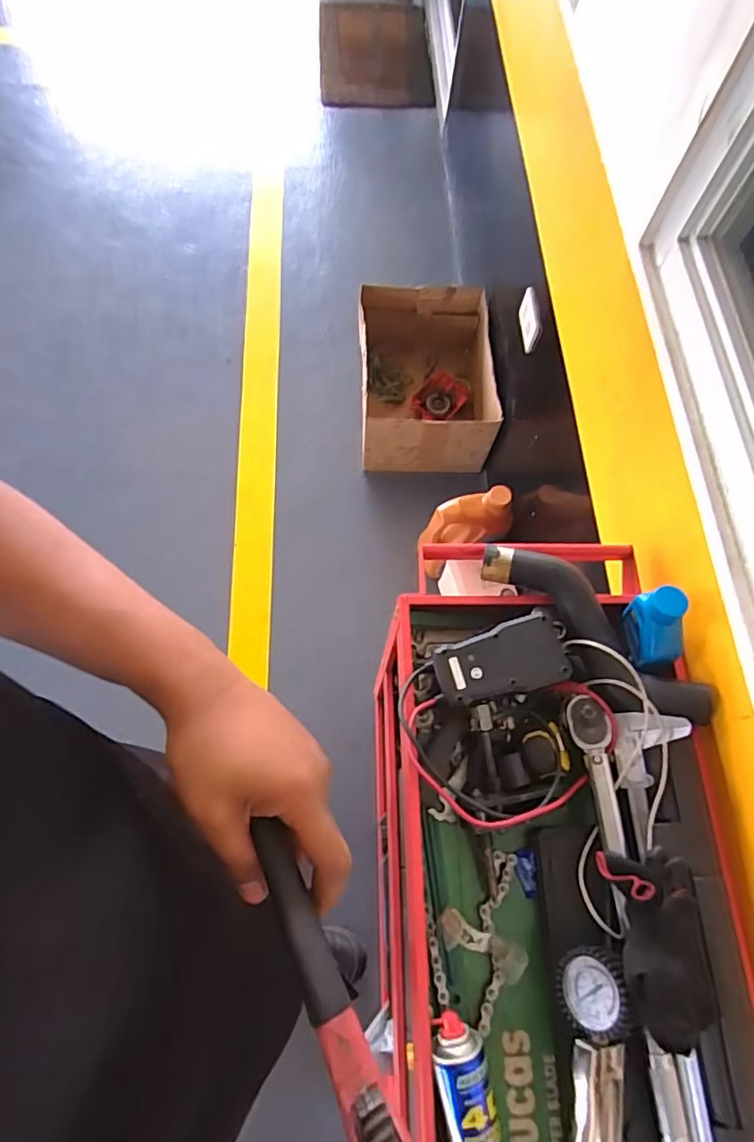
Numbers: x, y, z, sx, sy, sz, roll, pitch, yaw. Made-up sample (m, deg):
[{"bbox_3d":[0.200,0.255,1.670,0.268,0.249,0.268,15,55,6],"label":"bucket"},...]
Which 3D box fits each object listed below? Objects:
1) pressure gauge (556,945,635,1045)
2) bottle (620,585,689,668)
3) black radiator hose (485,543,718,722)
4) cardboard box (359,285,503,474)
[{"bbox_3d":[0.214,0.412,0.564,0.069,0.038,0.072,-12,57,34],"label":"pressure gauge"},{"bbox_3d":[0.330,0.070,0.679,0.049,0.114,0.080,-3,69,-4],"label":"bottle"},{"bbox_3d":[0.252,0.074,0.678,0.310,0.046,0.085,43,72,13],"label":"black radiator hose"},{"bbox_3d":[0.131,-0.538,1.642,0.364,0.307,0.460,1,68,-3],"label":"cardboard box"}]

